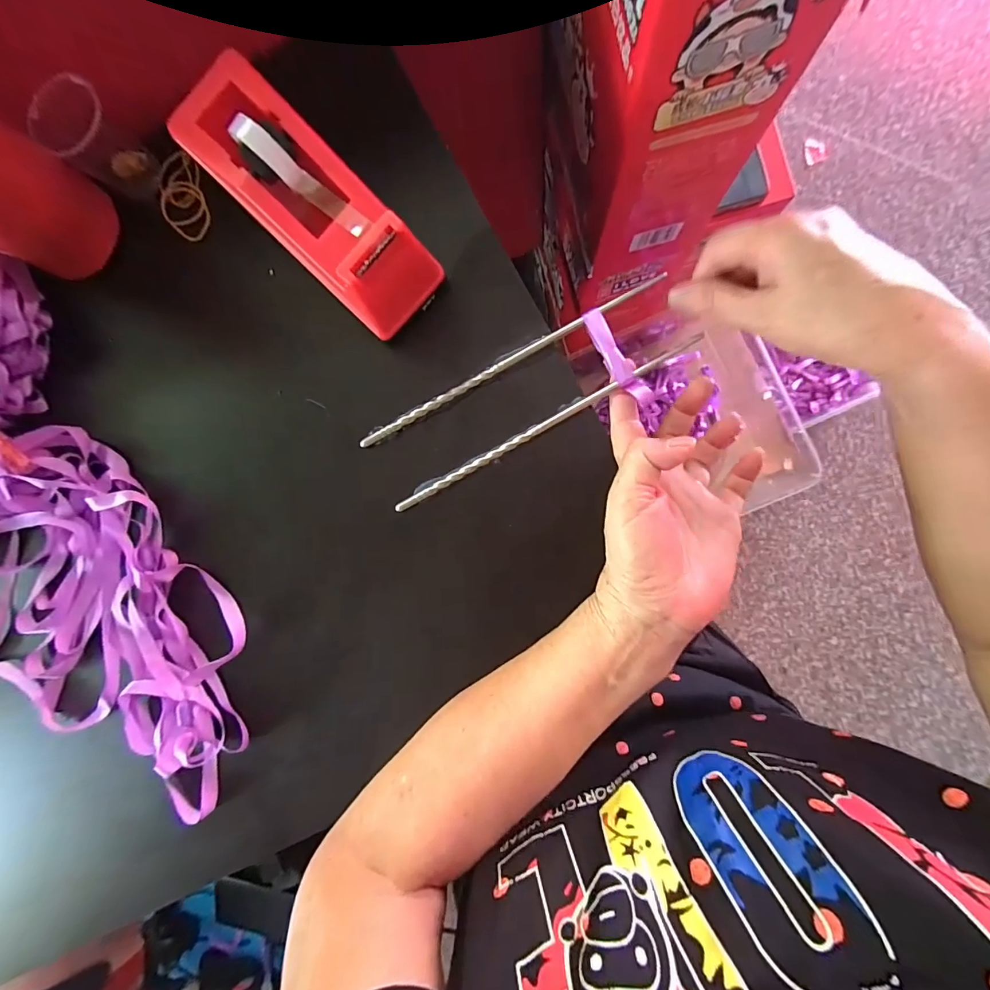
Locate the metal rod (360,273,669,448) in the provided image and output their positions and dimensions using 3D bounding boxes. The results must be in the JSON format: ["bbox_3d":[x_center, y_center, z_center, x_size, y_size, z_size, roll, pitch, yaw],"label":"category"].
[{"bbox_3d":[0.008,-0.086,0.286,0.217,0.012,0.008,-28,87,5],"label":"metal rod"}]

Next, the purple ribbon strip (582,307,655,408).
[{"bbox_3d":[0.076,-0.086,0.277,0.014,0.005,0.069,-31,86,2],"label":"purple ribbon strip"}]

